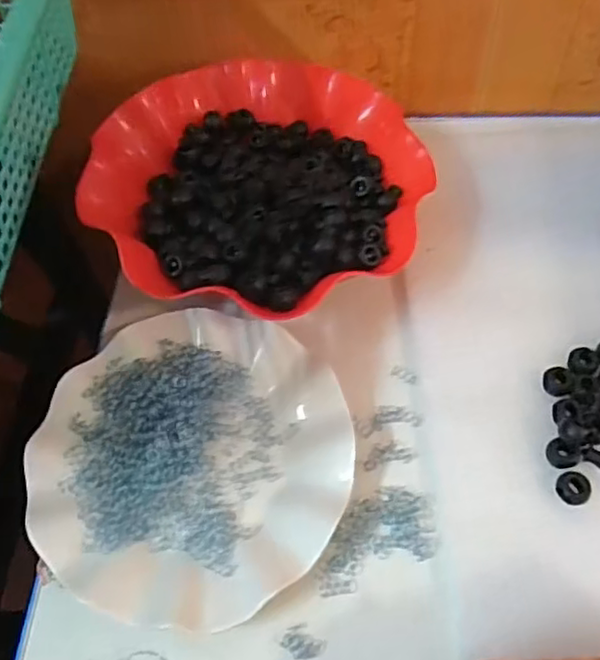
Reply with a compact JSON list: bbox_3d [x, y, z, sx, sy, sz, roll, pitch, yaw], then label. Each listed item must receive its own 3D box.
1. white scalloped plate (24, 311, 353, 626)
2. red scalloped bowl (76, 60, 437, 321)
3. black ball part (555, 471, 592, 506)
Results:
[{"bbox_3d":[-0.062,0.070,0.373,0.177,0.021,0.179,-2,58,3],"label":"white scalloped plate"},{"bbox_3d":[-0.028,-0.105,0.442,0.215,0.050,0.216,-2,58,3],"label":"red scalloped bowl"},{"bbox_3d":[0.149,0.086,0.353,0.016,0.009,0.018,-29,61,-14],"label":"black ball part"}]

